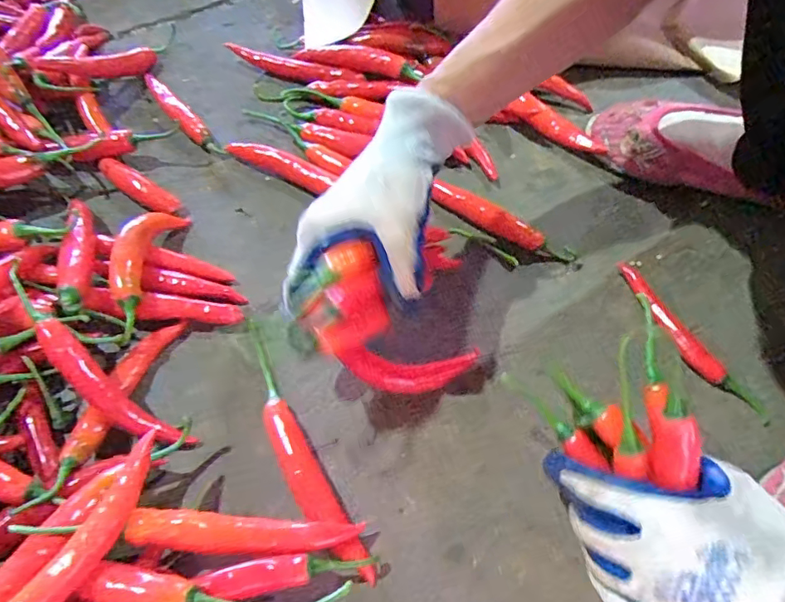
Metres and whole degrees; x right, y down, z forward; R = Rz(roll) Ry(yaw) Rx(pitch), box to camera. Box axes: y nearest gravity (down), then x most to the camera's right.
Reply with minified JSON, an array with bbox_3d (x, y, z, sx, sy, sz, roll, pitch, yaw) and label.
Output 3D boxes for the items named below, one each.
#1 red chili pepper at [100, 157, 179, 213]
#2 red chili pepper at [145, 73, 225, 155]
[{"bbox_3d":[-0.217,-0.097,0.454,0.081,0.017,0.021,29,63,12],"label":"red chili pepper"},{"bbox_3d":[-0.198,-0.176,0.500,0.020,0.015,0.125,-37,69,-21],"label":"red chili pepper"}]

